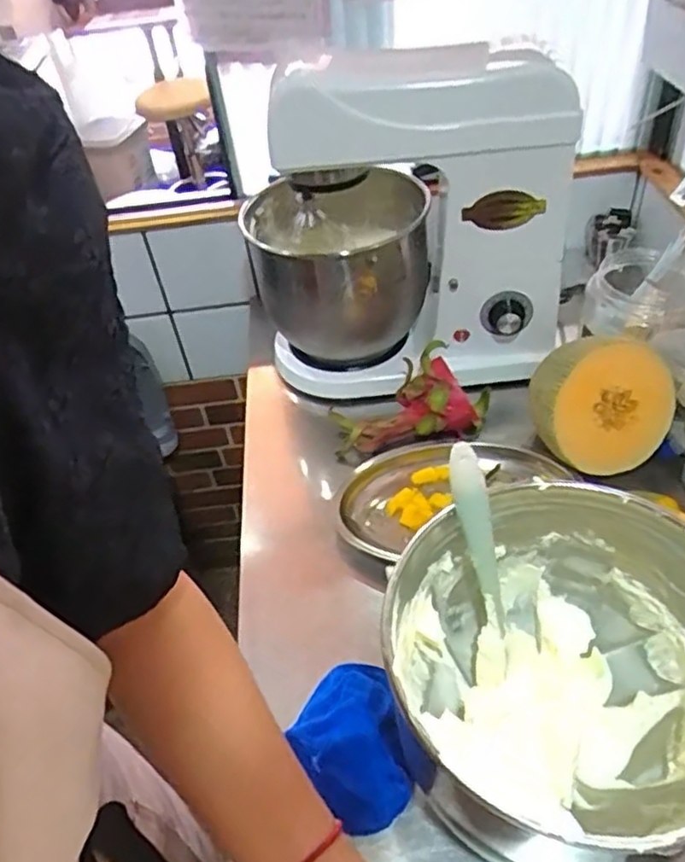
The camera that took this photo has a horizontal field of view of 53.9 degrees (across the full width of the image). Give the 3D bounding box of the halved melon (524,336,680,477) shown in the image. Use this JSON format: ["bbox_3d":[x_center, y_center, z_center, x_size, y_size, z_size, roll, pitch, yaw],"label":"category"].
[{"bbox_3d":[0.279,-0.034,0.743,0.146,0.144,0.093,-43,14,3],"label":"halved melon"}]

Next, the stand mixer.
[{"bbox_3d":[0.085,-0.262,0.837,0.380,0.350,0.268,-5,45,3],"label":"stand mixer"}]

